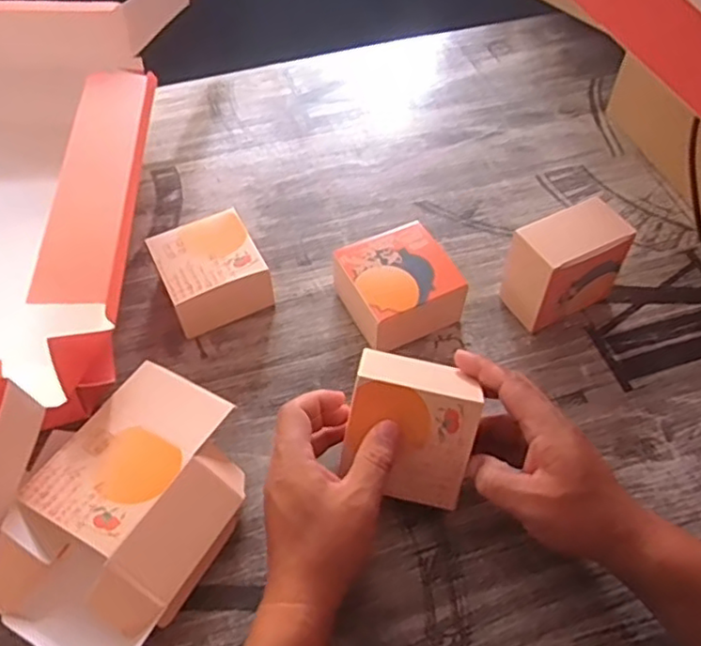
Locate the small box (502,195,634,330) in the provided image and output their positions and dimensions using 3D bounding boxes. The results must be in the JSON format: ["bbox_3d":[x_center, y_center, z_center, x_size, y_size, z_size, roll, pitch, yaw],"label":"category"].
[{"bbox_3d":[0.185,-0.047,0.553,0.083,0.094,0.054,-21,58,-14],"label":"small box"}]

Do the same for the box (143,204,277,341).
[{"bbox_3d":[-0.124,-0.043,0.578,0.084,0.054,0.096,-23,58,-15],"label":"box"}]

